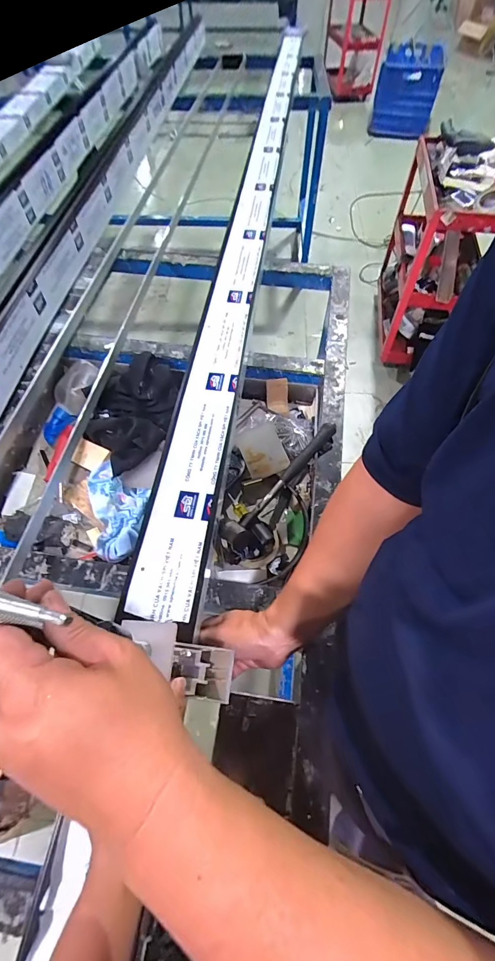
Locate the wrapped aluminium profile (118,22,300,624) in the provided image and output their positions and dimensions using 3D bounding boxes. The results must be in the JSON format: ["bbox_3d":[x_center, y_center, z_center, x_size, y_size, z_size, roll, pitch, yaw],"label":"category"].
[{"bbox_3d":[0.026,-0.751,1.017,0.104,0.046,2.190,7,60,4],"label":"wrapped aluminium profile"}]

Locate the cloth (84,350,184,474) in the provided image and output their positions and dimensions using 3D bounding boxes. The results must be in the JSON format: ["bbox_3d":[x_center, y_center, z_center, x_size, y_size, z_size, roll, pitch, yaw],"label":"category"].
[{"bbox_3d":[-0.244,-0.142,0.755,0.162,0.081,0.253,15,61,9],"label":"cloth"}]

